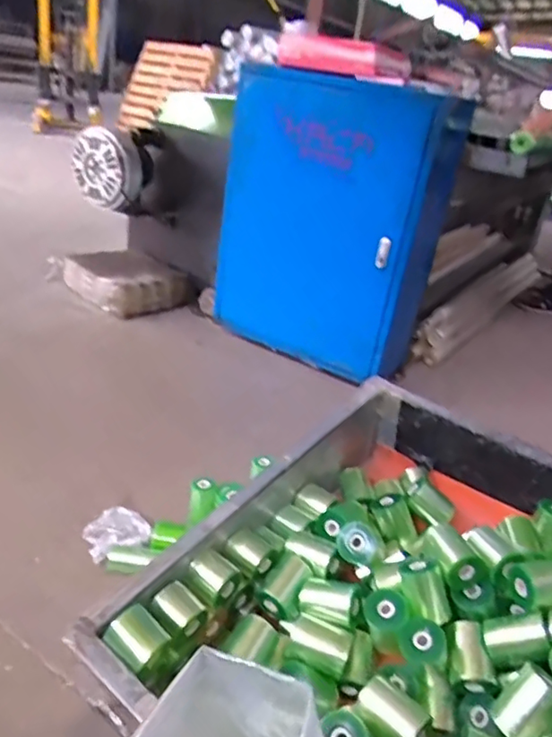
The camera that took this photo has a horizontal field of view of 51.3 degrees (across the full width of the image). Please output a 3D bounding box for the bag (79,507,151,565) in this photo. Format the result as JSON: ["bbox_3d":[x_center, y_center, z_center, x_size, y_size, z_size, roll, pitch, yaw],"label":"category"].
[{"bbox_3d":[-0.323,0.330,1.162,0.118,0.038,0.109,-10,33,-35],"label":"bag"}]

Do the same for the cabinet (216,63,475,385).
[{"bbox_3d":[0.159,-0.427,1.748,0.650,0.814,0.282,22,29,23],"label":"cabinet"}]

